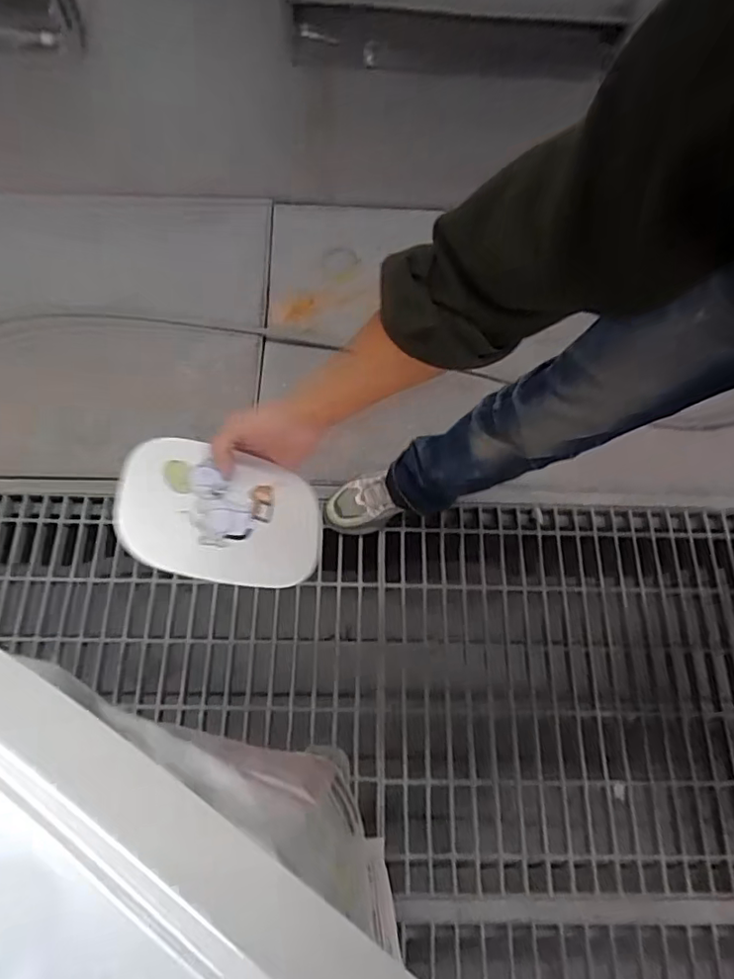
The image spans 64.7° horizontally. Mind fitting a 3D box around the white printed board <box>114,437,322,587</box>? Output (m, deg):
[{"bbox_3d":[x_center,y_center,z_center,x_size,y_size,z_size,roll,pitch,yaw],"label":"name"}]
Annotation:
[{"bbox_3d":[-0.132,0.021,0.545,0.187,0.011,0.133,14,55,-29],"label":"white printed board"}]

